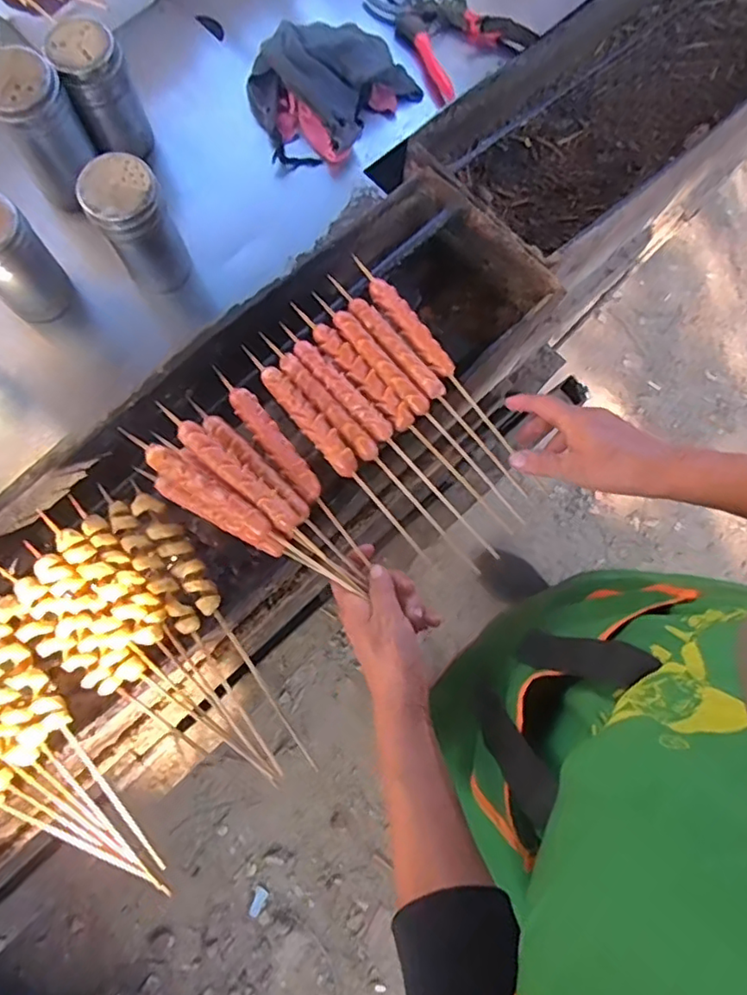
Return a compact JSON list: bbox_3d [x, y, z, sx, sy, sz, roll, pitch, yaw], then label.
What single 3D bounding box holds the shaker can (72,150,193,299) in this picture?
[{"bbox_3d":[-0.215,-0.247,0.548,0.066,0.117,0.059,-37,84,-8],"label":"shaker can"}]

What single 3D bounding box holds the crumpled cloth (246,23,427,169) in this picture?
[{"bbox_3d":[-0.036,-0.429,0.628,0.182,0.055,0.135,-14,81,-5],"label":"crumpled cloth"}]

